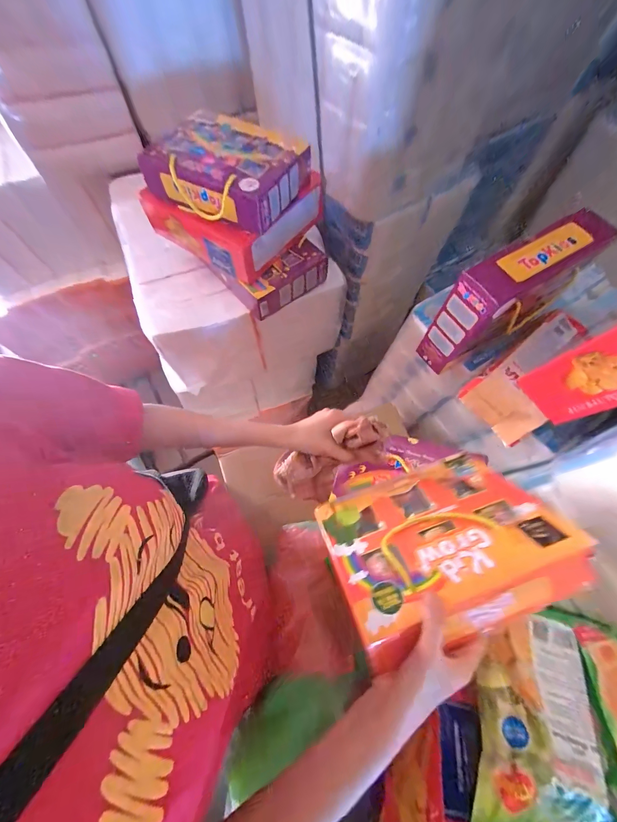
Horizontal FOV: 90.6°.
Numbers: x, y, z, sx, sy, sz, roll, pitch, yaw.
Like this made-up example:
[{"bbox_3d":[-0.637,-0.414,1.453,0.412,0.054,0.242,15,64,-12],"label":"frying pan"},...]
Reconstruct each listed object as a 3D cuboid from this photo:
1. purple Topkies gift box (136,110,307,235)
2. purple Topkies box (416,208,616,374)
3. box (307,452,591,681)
[{"bbox_3d":[-0.152,-0.454,0.568,0.257,0.090,0.192,22,68,9],"label":"purple Topkies gift box"},{"bbox_3d":[0.320,-0.178,0.500,0.228,0.193,0.075,-28,69,-12],"label":"purple Topkies box"},{"bbox_3d":[0.151,0.157,0.374,0.246,0.056,0.188,-18,24,-5],"label":"box"}]

